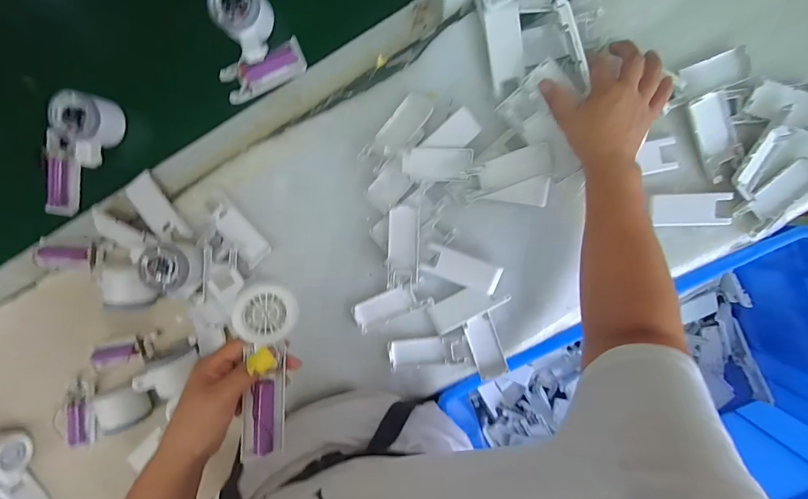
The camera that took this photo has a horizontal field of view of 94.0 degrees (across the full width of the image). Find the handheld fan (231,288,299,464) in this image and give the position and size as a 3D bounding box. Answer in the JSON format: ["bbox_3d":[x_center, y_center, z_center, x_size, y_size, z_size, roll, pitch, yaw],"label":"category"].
[{"bbox_3d":[-0.129,0.115,0.356,0.047,0.038,0.164,6,102,3],"label":"handheld fan"}]

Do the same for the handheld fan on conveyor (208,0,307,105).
[{"bbox_3d":[-0.191,-0.253,0.450,0.103,0.043,0.112,-23,95,7],"label":"handheld fan on conveyor"}]

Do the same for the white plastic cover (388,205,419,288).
[{"bbox_3d":[0.000,-0.003,0.479,0.040,0.013,0.102,1,97,4],"label":"white plastic cover"}]

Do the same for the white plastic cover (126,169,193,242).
[{"bbox_3d":[-0.324,-0.050,0.496,0.044,0.010,0.098,-36,93,7],"label":"white plastic cover"}]

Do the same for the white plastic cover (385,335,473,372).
[{"bbox_3d":[0.032,0.136,0.498,0.103,0.008,0.039,-10,96,5],"label":"white plastic cover"}]

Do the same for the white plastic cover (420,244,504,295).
[{"bbox_3d":[0.074,0.026,0.480,0.094,0.010,0.038,20,98,2],"label":"white plastic cover"}]

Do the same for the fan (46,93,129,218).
[{"bbox_3d":[-0.430,-0.131,0.493,0.074,0.052,0.168,42,112,-2],"label":"fan"}]

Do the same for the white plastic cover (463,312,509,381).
[{"bbox_3d":[0.109,0.130,0.496,0.038,0.007,0.082,-19,95,6],"label":"white plastic cover"}]

